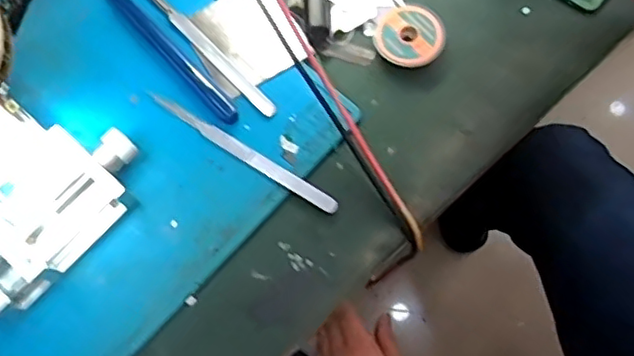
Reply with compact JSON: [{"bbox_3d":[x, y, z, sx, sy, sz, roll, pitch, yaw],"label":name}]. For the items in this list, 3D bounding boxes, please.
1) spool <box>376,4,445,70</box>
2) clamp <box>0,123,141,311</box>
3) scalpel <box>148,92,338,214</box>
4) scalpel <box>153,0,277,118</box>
[{"bbox_3d":[0.061,-0.093,0.402,0.043,0.012,0.043,0,75,-1],"label":"spool"},{"bbox_3d":[-0.163,0.025,0.352,0.060,0.030,0.134,41,78,9],"label":"clamp"},{"bbox_3d":[-0.046,-0.017,0.378,0.136,0.005,0.010,32,77,7],"label":"scalpel"},{"bbox_3d":[-0.073,-0.087,0.403,0.011,0.004,0.128,-42,80,-11],"label":"scalpel"}]

